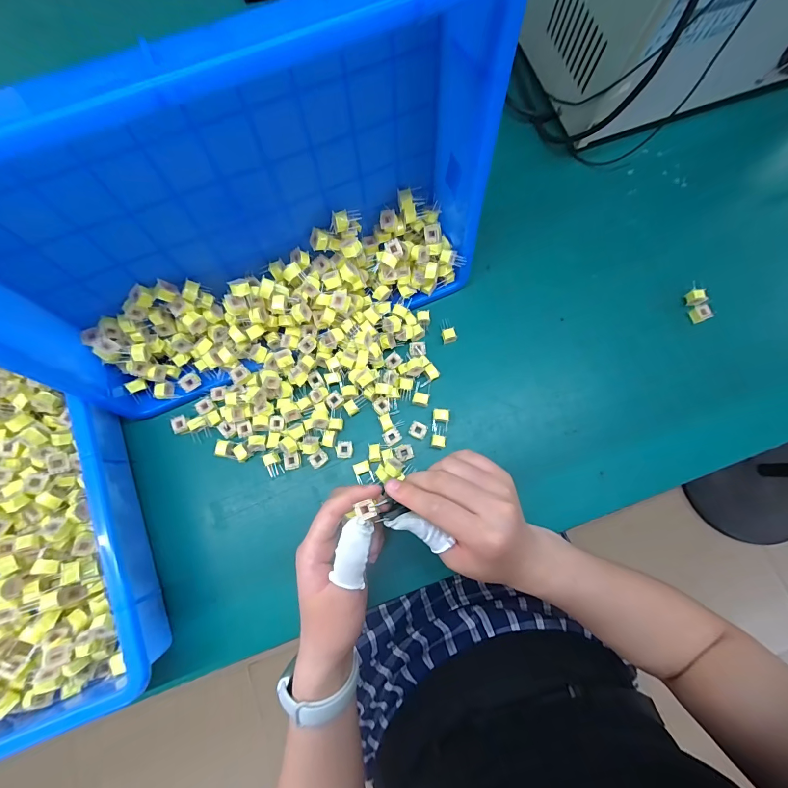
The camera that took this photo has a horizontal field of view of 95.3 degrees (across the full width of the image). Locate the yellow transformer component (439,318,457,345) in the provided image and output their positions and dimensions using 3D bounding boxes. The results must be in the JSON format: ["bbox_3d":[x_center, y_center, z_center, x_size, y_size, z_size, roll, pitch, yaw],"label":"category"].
[{"bbox_3d":[0.055,-0.066,0.379,0.014,0.017,0.025,-20,80,-4],"label":"yellow transformer component"}]

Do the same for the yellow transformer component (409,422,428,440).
[{"bbox_3d":[0.024,0.036,0.354,0.016,0.007,0.015,26,80,5],"label":"yellow transformer component"}]

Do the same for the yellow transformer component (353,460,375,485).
[{"bbox_3d":[-0.029,0.077,0.347,0.016,0.016,0.020,-20,80,-4],"label":"yellow transformer component"}]

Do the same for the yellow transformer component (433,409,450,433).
[{"bbox_3d":[0.047,0.026,0.358,0.016,0.013,0.025,5,79,1],"label":"yellow transformer component"}]

